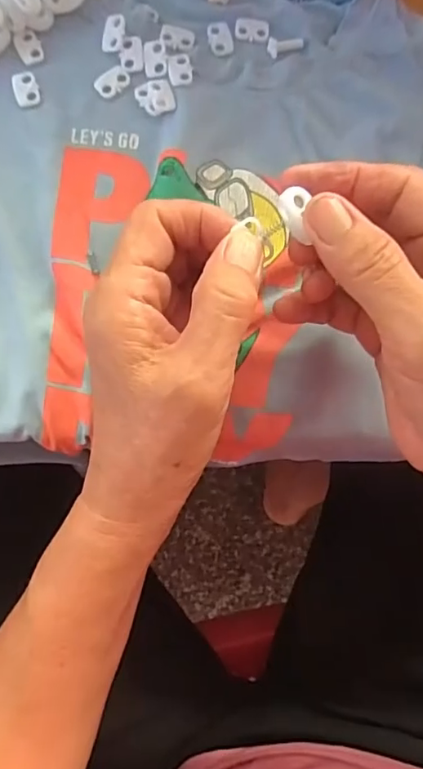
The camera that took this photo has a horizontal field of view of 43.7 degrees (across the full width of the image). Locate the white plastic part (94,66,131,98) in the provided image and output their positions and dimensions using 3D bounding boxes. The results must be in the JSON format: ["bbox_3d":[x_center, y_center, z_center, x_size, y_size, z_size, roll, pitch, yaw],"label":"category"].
[{"bbox_3d":[-0.053,-0.162,0.281,0.019,0.004,0.012,-38,86,-7],"label":"white plastic part"}]

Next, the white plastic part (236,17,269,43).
[{"bbox_3d":[0.022,-0.195,0.289,0.018,0.004,0.013,3,83,-3],"label":"white plastic part"}]

